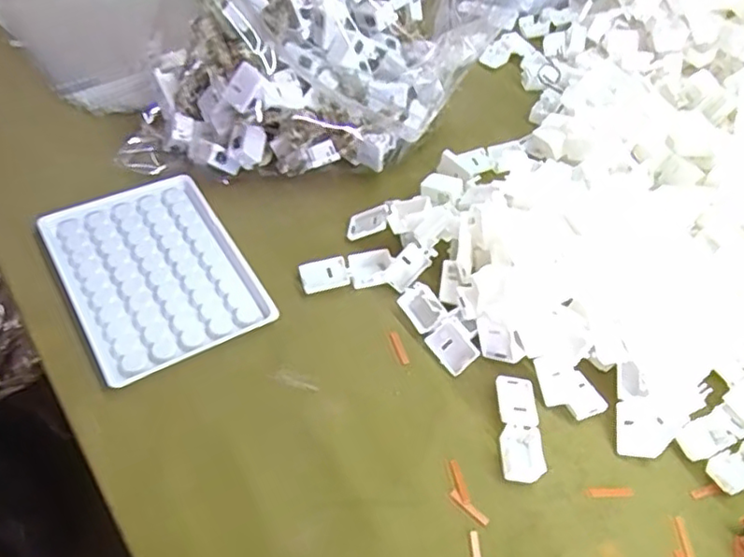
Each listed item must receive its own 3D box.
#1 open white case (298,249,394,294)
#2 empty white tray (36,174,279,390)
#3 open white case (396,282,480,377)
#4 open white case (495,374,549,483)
[{"bbox_3d":[-0.015,-0.004,0.373,0.054,0.005,0.021,-9,76,-15],"label":"open white case"},{"bbox_3d":[-0.124,-0.006,0.361,0.095,0.008,0.124,-24,59,-24],"label":"empty white tray"},{"bbox_3d":[0.037,0.028,0.356,0.022,0.009,0.055,-41,64,5],"label":"open white case"},{"bbox_3d":[0.076,0.077,0.326,0.021,0.006,0.057,6,51,-4],"label":"open white case"}]

